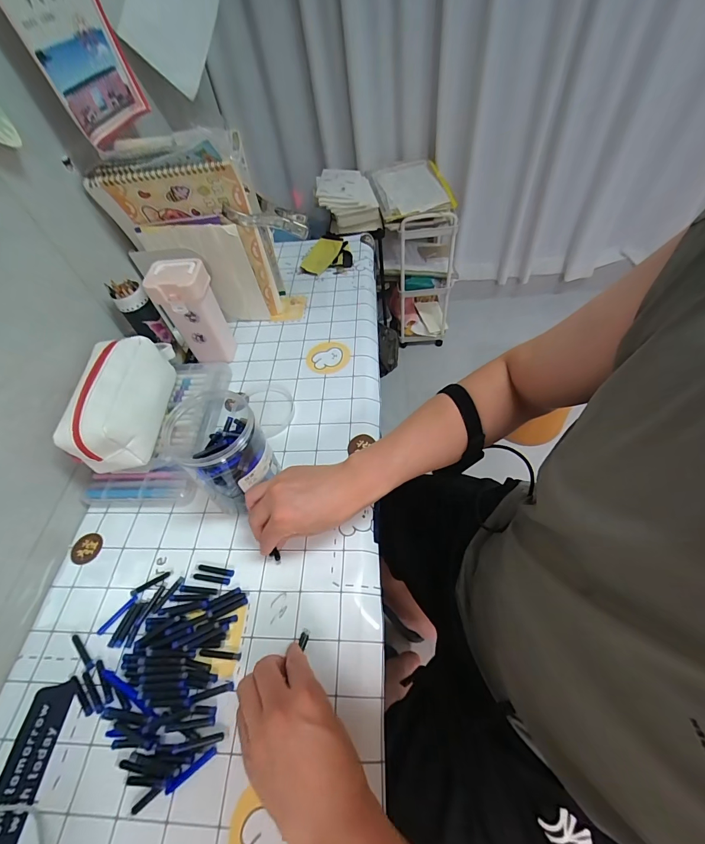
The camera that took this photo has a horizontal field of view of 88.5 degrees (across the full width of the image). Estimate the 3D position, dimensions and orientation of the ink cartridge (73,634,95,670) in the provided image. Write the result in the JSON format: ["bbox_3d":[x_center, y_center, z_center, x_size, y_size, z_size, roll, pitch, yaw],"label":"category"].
[{"bbox_3d":[-0.305,0.260,0.409,0.050,0.004,0.009,32,62,24],"label":"ink cartridge"}]

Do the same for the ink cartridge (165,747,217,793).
[{"bbox_3d":[-0.151,0.326,0.339,0.048,0.004,0.008,-32,58,-17],"label":"ink cartridge"}]

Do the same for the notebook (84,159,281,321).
[{"bbox_3d":[-0.268,-0.289,0.627,0.211,0.277,0.031,-4,58,4],"label":"notebook"}]

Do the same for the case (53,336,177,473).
[{"bbox_3d":[-0.313,-0.039,0.491,0.092,0.089,0.192,-8,54,1],"label":"case"}]

